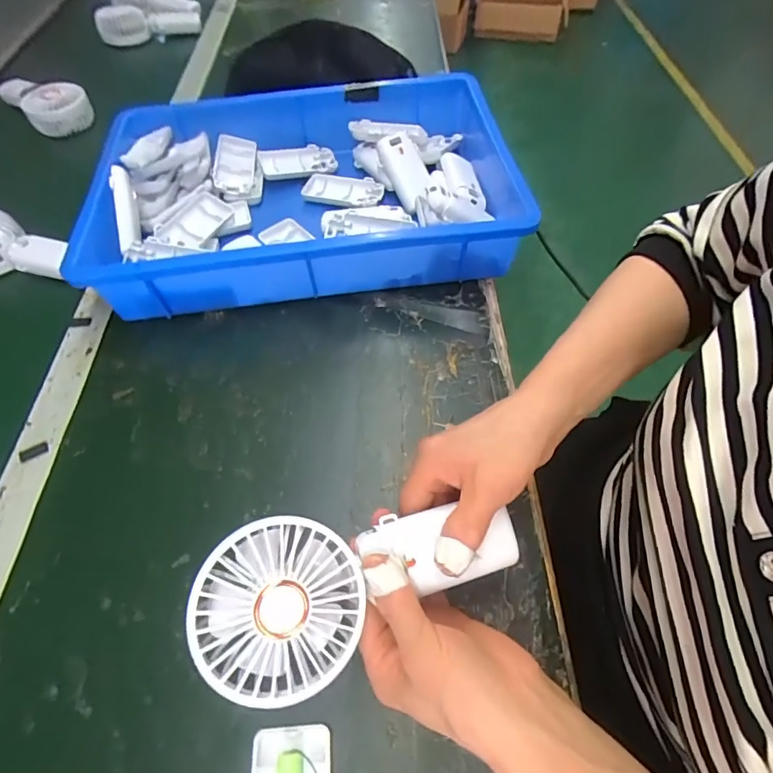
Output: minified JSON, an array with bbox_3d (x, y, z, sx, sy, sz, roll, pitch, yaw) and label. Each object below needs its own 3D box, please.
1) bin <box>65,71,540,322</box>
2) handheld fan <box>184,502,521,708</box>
[{"bbox_3d":[-0.087,-0.218,0.496,0.436,0.078,0.284,-6,58,-2],"label":"bin"},{"bbox_3d":[-0.015,0.107,0.253,0.173,0.039,0.083,-9,77,-20],"label":"handheld fan"}]

